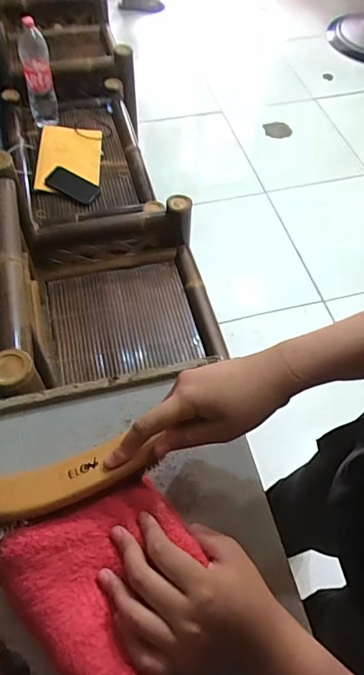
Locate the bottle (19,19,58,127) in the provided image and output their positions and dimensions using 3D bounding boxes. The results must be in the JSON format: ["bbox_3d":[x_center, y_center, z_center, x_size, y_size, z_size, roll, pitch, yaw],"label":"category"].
[{"bbox_3d":[-0.445,-0.807,1.382,0.086,0.284,0.077,-4,58,-4],"label":"bottle"}]

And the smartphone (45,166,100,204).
[{"bbox_3d":[-0.329,-0.462,1.384,0.149,0.015,0.080,24,71,-5],"label":"smartphone"}]

